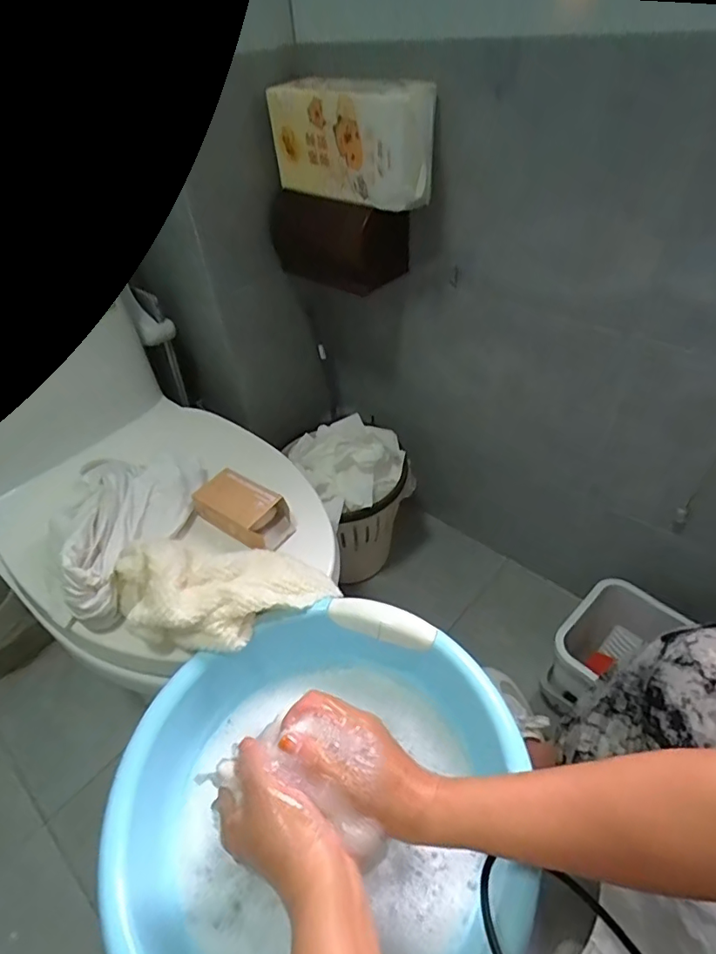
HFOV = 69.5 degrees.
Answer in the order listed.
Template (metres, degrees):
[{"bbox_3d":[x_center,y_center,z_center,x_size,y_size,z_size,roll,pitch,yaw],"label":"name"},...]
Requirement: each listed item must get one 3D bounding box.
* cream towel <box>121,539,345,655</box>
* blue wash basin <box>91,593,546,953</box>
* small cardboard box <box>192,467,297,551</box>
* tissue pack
[{"bbox_3d":[-0.145,0.117,0.540,0.221,0.063,0.114,-1,43,4],"label":"cream towel"},{"bbox_3d":[-0.028,0.282,0.452,0.338,0.101,0.326,-3,43,3],"label":"blue wash basin"},{"bbox_3d":[-0.140,0.042,0.646,0.117,0.043,0.067,24,51,28],"label":"small cardboard box"},{"bbox_3d":[-0.010,-0.457,0.710,0.272,0.129,0.062,32,55,31],"label":"tissue pack"}]

